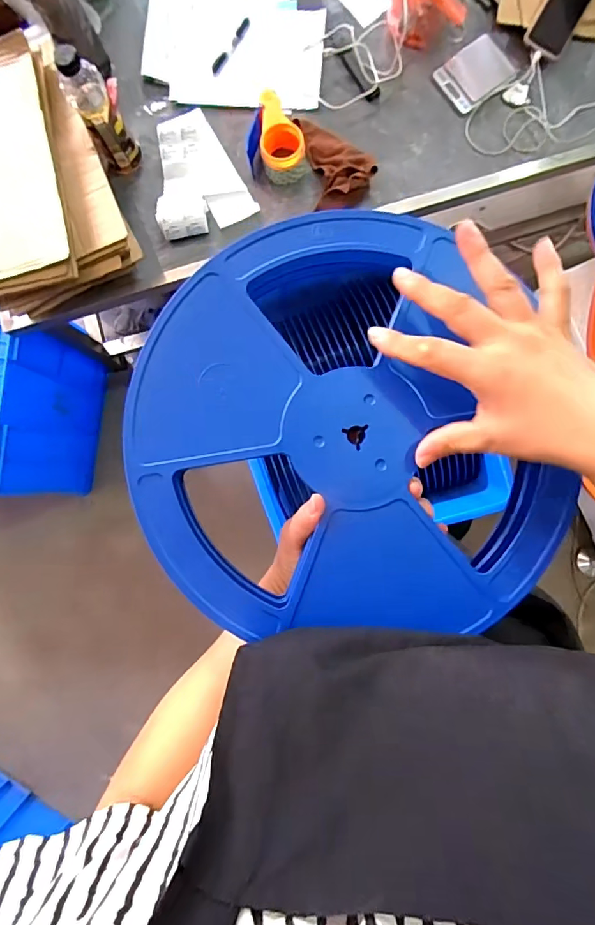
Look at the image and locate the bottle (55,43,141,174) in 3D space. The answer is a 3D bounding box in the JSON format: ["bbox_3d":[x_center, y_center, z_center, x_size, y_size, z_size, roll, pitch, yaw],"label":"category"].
[{"bbox_3d":[-0.353,-0.616,0.802,0.077,0.223,0.059,-34,86,2],"label":"bottle"}]

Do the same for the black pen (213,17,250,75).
[{"bbox_3d":[-0.131,-0.826,0.899,0.016,0.011,0.128,33,90,5],"label":"black pen"}]

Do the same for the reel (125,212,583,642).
[{"bbox_3d":[0.029,-0.025,0.326,0.288,0.031,0.291,-9,87,4],"label":"reel"}]

